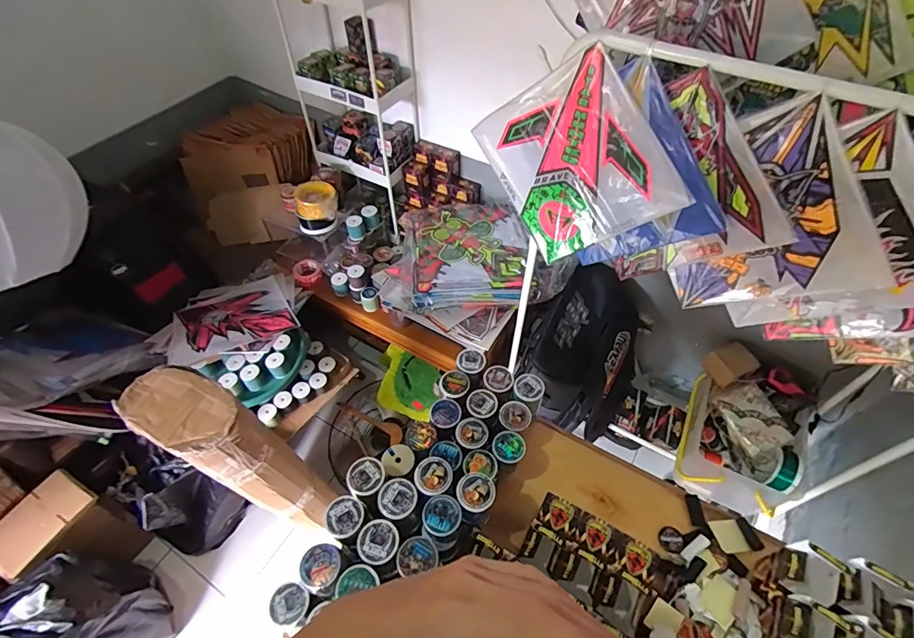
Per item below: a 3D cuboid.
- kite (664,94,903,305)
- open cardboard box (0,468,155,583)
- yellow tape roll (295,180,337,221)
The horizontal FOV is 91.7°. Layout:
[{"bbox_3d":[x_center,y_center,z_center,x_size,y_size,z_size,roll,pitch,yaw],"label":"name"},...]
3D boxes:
[{"bbox_3d":[0.521,-0.168,0.809,0.022,0.340,0.340,-44,18,-28],"label":"kite"},{"bbox_3d":[-1.148,0.657,1.334,0.201,0.322,0.250,21,55,17],"label":"open cardboard box"},{"bbox_3d":[-0.466,-0.385,1.474,0.130,0.090,0.130,0,51,0],"label":"yellow tape roll"}]

